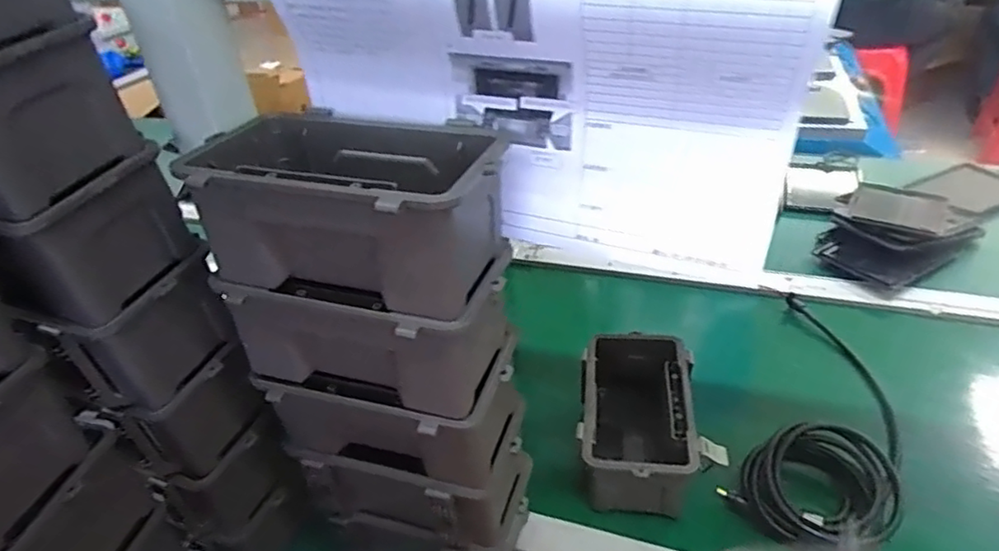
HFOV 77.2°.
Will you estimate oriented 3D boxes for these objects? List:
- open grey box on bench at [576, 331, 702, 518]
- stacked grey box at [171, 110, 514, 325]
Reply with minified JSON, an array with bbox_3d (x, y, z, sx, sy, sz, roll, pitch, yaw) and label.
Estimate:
[{"bbox_3d":[0.137,0.147,0.626,0.105,0.094,0.173,1,36,11],"label":"open grey box on bench"},{"bbox_3d":[-0.085,-0.043,0.375,0.174,0.077,0.114,3,37,14],"label":"stacked grey box"}]

